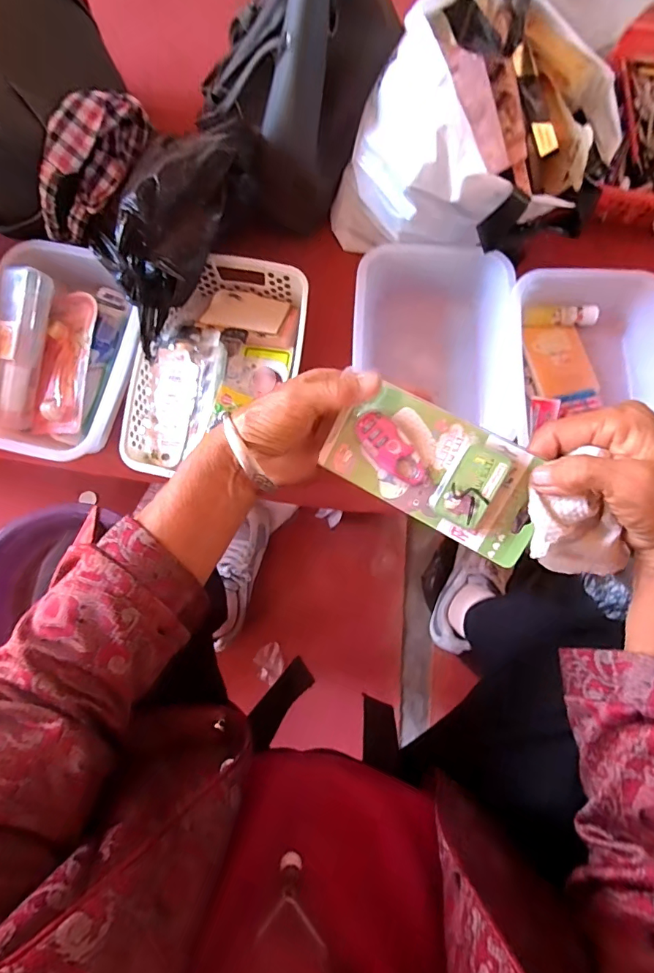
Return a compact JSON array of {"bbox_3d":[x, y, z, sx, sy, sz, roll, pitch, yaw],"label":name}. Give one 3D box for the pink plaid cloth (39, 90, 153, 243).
[{"bbox_3d":[-0.313,-0.433,0.592,0.059,0.100,0.199,29,79,7],"label":"pink plaid cloth"}]

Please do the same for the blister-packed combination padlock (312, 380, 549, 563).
[{"bbox_3d":[0.066,-0.012,0.277,0.137,0.015,0.069,30,102,16],"label":"blister-packed combination padlock"}]

